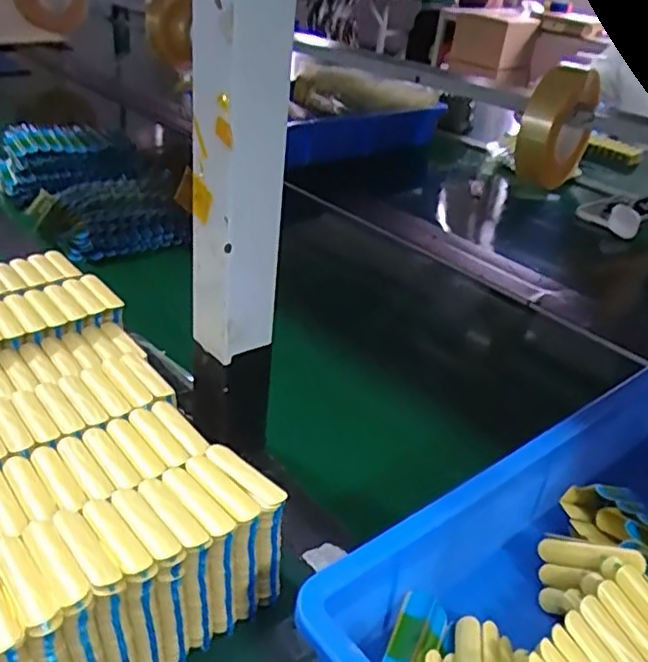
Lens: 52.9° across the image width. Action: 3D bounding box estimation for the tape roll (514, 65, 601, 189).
[{"bbox_3d":[0.309,-0.271,0.876,0.148,0.154,0.048,-22,44,-37],"label":"tape roll"}]

